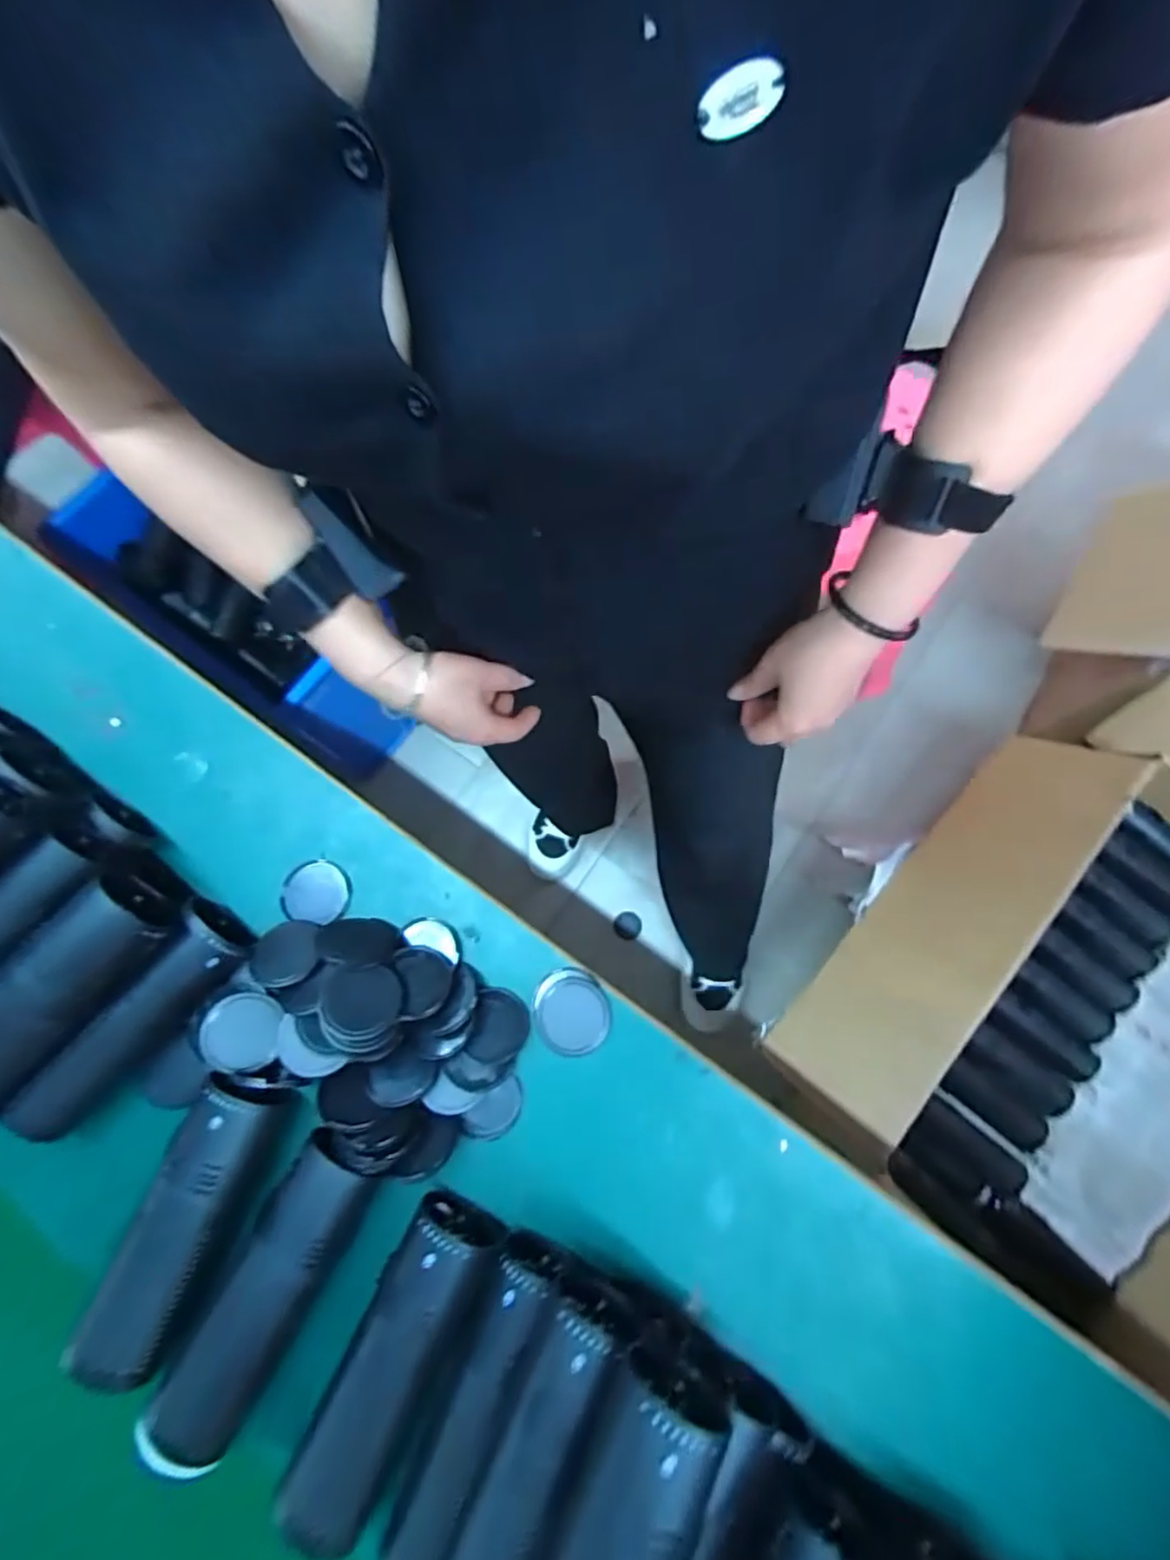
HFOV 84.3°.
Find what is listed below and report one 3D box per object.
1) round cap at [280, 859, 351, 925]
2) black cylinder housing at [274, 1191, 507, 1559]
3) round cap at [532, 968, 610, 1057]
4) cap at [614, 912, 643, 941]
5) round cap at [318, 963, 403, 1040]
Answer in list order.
[{"bbox_3d":[-0.200,0.083,0.481,0.049,0.005,0.046,0,74,2],"label":"round cap"},{"bbox_3d":[-0.113,0.342,0.375,0.056,0.045,0.173,24,76,8],"label":"black cylinder housing"},{"bbox_3d":[-0.010,0.163,0.454,0.050,0.006,0.058,-18,74,-4],"label":"round cap"},{"bbox_3d":[0.079,0.269,1.190,0.050,0.009,0.049,0,74,2],"label":"cap"},{"bbox_3d":[-0.149,0.146,0.431,0.048,0.008,0.048,10,54,-14],"label":"round cap"}]

